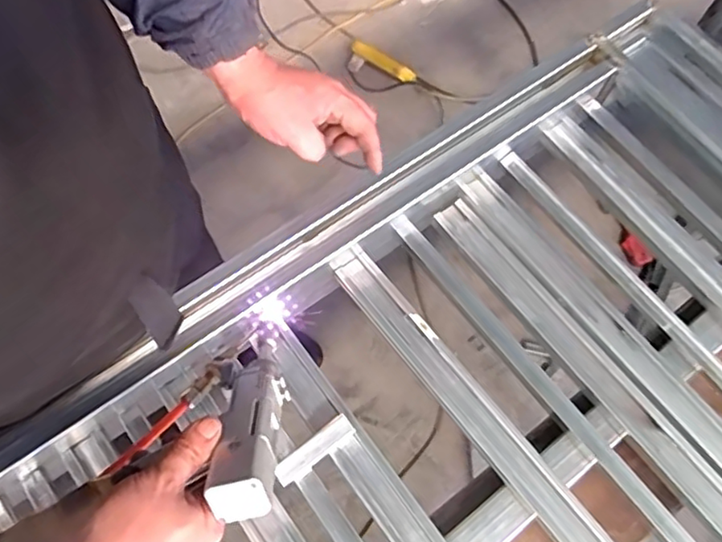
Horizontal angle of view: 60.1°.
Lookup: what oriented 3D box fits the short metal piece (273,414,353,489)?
[{"bbox_3d":[-0.044,0.168,0.583,0.081,0.024,0.020,-36,73,-17],"label":"short metal piece"}]

